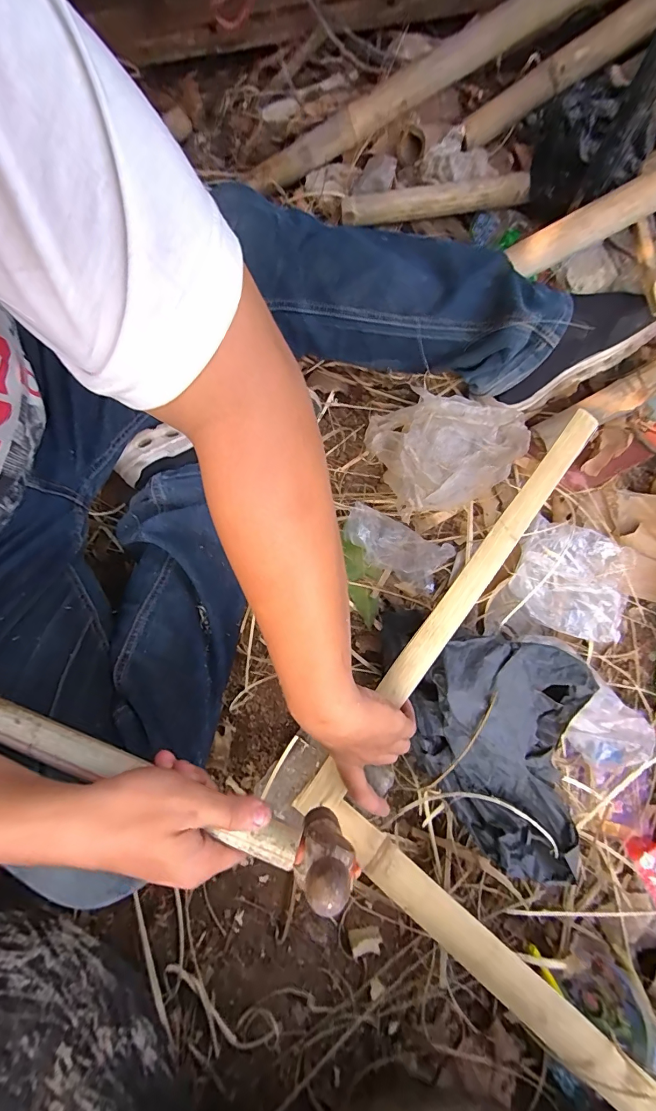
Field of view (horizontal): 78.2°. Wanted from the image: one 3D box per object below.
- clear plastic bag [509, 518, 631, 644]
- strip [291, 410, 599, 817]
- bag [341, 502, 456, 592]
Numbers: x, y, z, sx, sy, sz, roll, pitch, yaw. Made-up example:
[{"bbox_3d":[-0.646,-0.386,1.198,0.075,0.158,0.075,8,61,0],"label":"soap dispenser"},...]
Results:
[{"bbox_3d":[0.291,0.023,0.479,0.140,0.034,0.140,22,74,6],"label":"clear plastic bag"},{"bbox_3d":[0.146,0.033,0.421,0.030,0.015,0.525,38,76,10],"label":"strip"},{"bbox_3d":[0.080,-0.014,0.492,0.129,0.037,0.070,26,74,7],"label":"bag"}]

